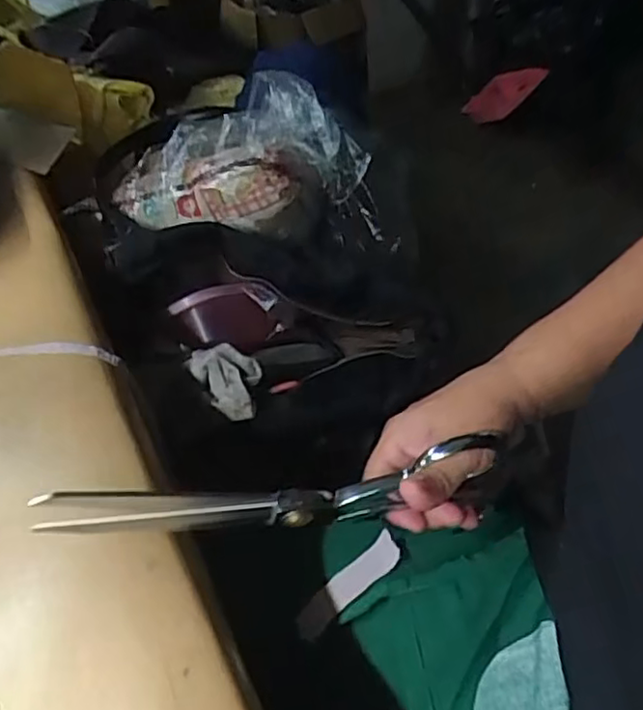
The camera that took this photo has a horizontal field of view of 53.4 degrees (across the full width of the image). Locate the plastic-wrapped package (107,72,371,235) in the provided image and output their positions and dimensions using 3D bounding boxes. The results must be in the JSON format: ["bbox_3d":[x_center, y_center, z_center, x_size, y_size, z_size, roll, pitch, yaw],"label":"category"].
[{"bbox_3d":[-0.076,-0.184,0.597,0.237,0.107,0.102,-7,50,-3],"label":"plastic-wrapped package"}]

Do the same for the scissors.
[{"bbox_3d":[-0.021,0.068,0.318,0.223,0.054,0.013,-2,49,-13],"label":"scissors"}]

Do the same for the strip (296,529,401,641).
[{"bbox_3d":[0.017,0.156,0.429,0.087,0.005,0.021,-42,51,1],"label":"strip"}]

